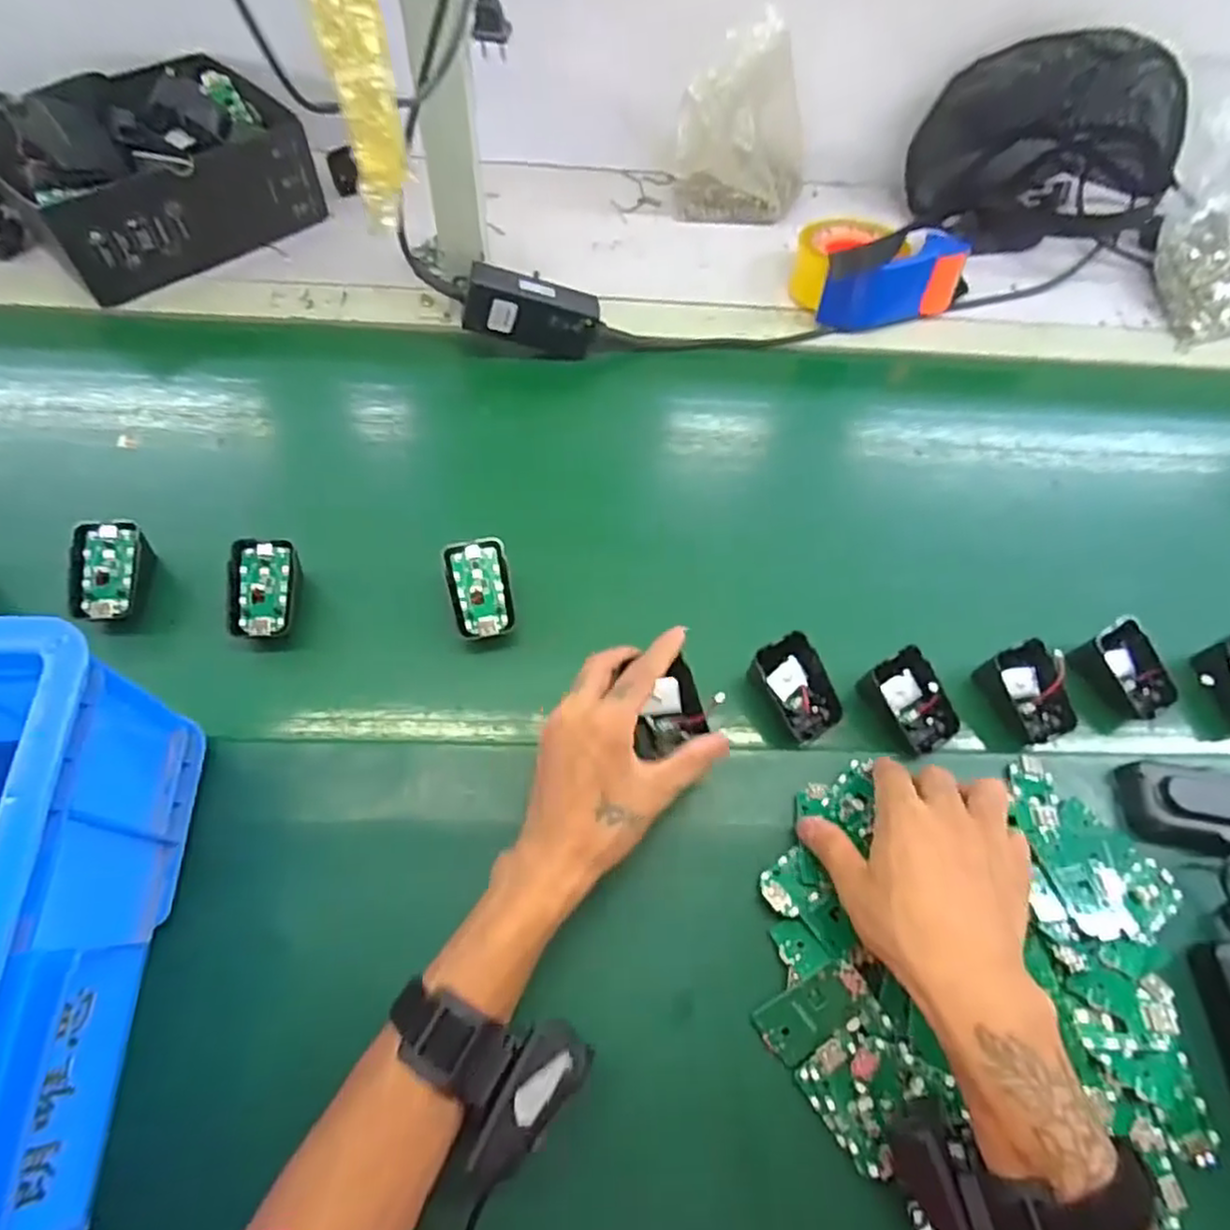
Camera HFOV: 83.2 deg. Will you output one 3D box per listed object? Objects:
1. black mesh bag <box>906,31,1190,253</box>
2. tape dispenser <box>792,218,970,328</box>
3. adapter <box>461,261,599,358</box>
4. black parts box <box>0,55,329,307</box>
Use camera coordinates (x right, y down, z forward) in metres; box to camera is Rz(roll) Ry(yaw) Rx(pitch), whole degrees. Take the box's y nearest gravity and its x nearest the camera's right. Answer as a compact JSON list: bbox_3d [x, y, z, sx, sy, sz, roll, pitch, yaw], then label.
[{"bbox_3d":[0.463,-0.490,0.721,0.256,0.166,0.152,36,67,15],"label":"black mesh bag"},{"bbox_3d":[0.259,-0.343,0.675,0.161,0.077,0.108,-7,64,-6],"label":"tape dispenser"},{"bbox_3d":[-0.073,-0.264,0.608,0.113,0.053,0.026,7,57,-24],"label":"adapter"},{"bbox_3d":[-0.431,-0.420,0.659,0.241,0.104,0.177,-36,70,-18],"label":"black parts box"}]

